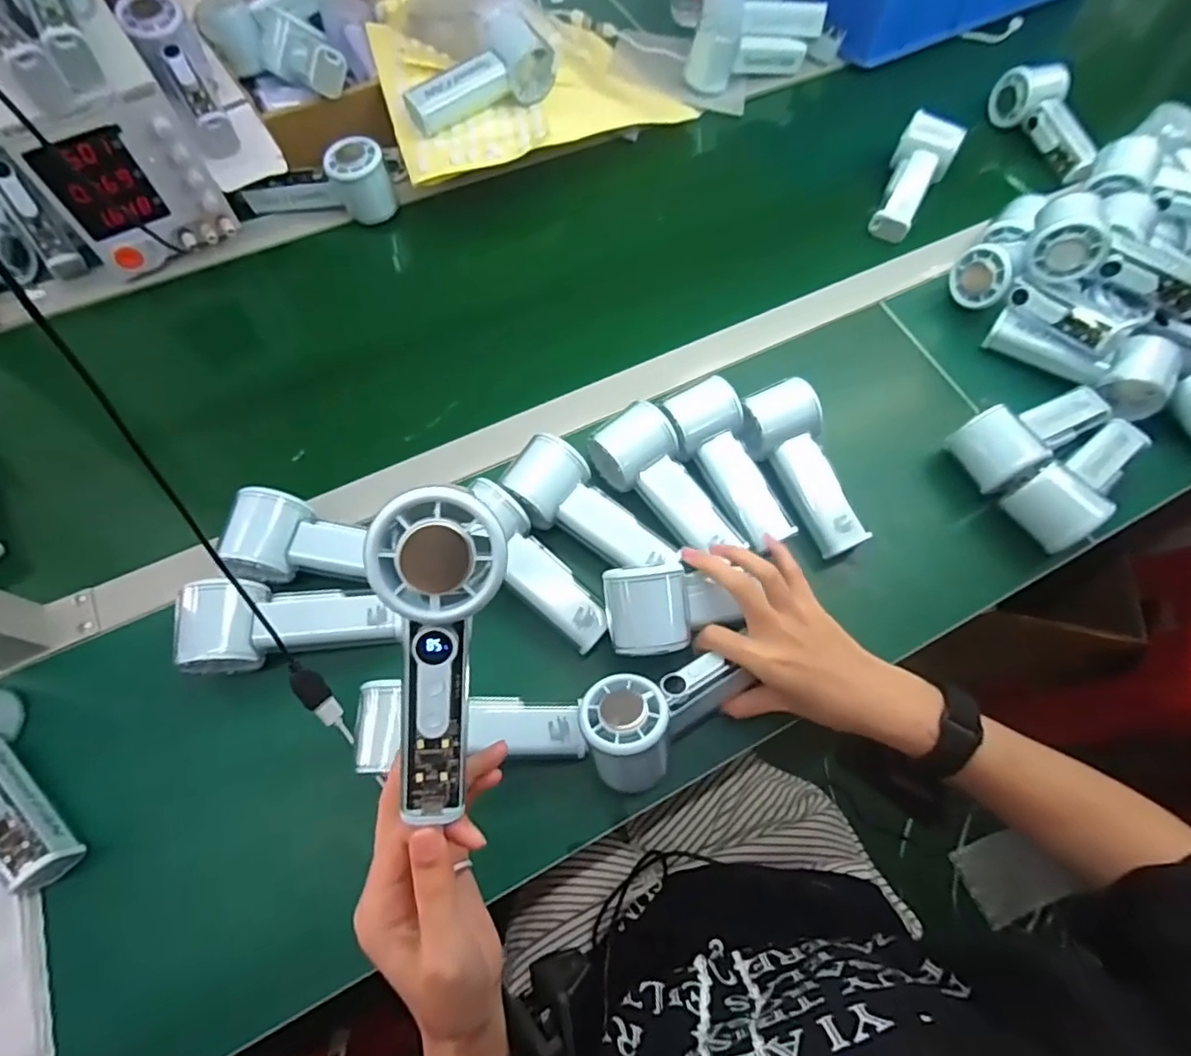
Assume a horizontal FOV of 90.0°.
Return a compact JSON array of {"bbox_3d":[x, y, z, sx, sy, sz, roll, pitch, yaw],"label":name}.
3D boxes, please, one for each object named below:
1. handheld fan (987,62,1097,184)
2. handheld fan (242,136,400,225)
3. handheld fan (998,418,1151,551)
[{"bbox_3d":[0.523,-0.463,0.690,0.040,0.065,0.176,-8,67,-5],"label":"handheld fan"},{"bbox_3d":[-0.282,-0.351,0.609,0.140,0.065,0.047,1,66,-1],"label":"handheld fan"},{"bbox_3d":[0.412,-0.039,0.495,0.136,0.051,0.057,-30,70,-13],"label":"handheld fan"}]

